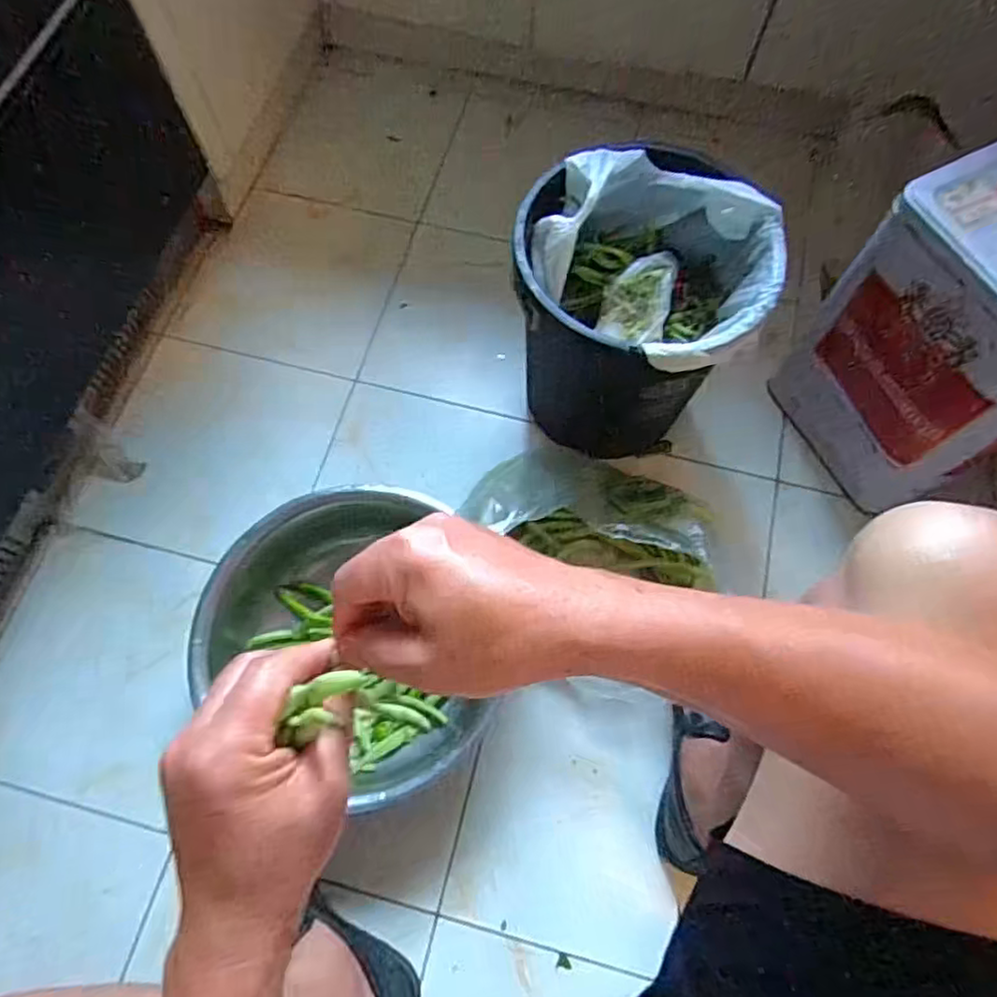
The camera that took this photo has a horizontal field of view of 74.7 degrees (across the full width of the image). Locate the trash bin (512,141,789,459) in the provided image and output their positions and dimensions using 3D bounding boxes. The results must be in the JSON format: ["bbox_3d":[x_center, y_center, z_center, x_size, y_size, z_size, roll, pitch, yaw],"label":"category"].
[{"bbox_3d":[0.151,-0.207,0.755,0.250,0.262,0.222,43,74,14],"label":"trash bin"}]

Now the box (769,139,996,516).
[{"bbox_3d":[0.516,-0.181,0.711,0.251,0.322,0.231,-25,71,-11],"label":"box"}]

